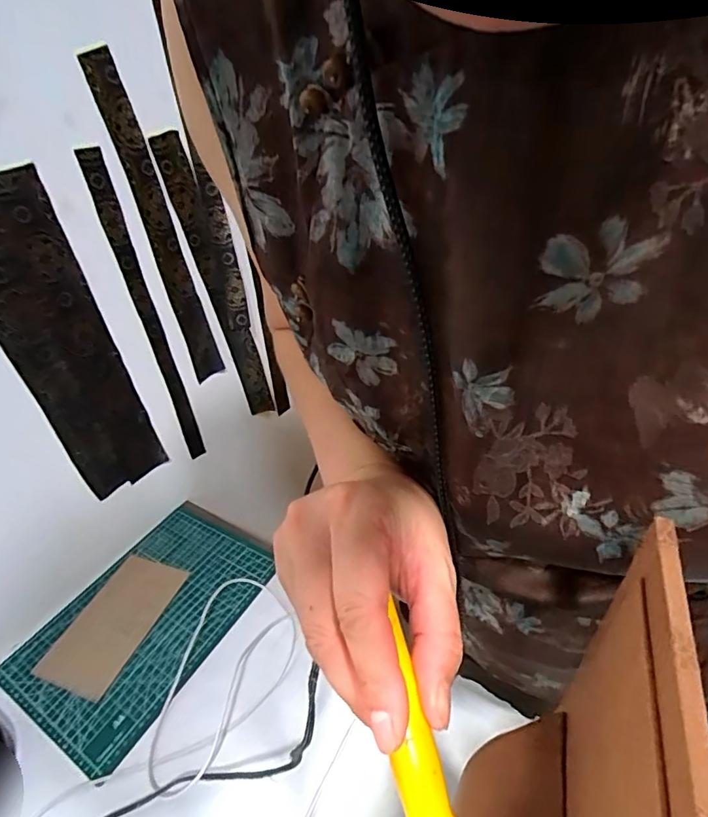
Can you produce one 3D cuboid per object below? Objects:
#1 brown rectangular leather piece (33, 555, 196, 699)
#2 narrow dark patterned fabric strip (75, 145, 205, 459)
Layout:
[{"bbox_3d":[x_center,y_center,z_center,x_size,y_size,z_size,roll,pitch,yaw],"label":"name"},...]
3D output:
[{"bbox_3d":[-0.312,0.270,0.634,0.116,0.010,0.175,6,35,21],"label":"brown rectangular leather piece"},{"bbox_3d":[-0.271,-0.108,0.672,0.011,0.438,0.029,23,45,35],"label":"narrow dark patterned fabric strip"}]

